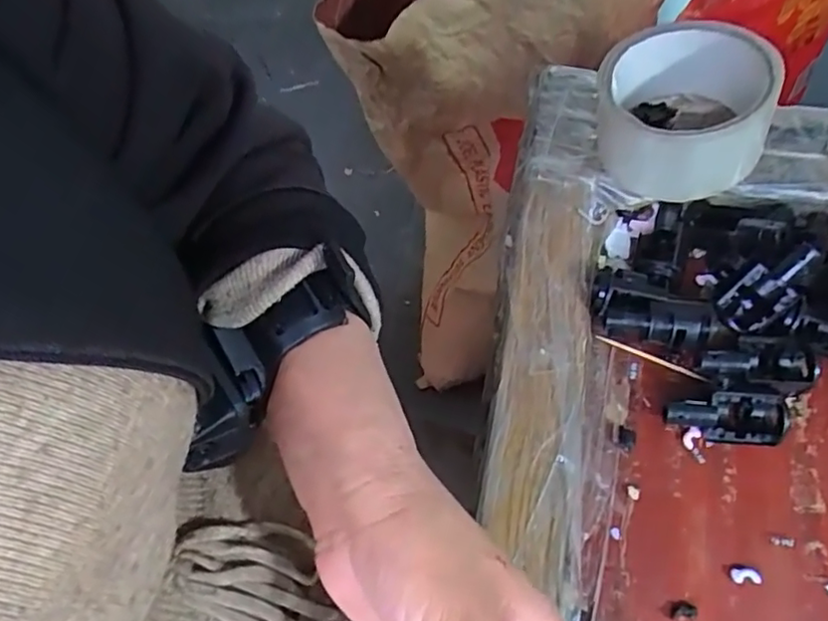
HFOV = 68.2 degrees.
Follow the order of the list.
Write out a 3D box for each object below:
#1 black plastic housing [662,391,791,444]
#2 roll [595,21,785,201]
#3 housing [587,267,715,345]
[{"bbox_3d":[0.147,0.051,0.292,0.053,0.023,0.019,6,63,7],"label":"black plastic housing"},{"bbox_3d":[0.148,-0.110,0.340,0.088,0.057,0.084,9,63,9],"label":"roll"},{"bbox_3d":[0.122,0.000,0.317,0.058,0.022,0.028,15,64,11],"label":"housing"}]

